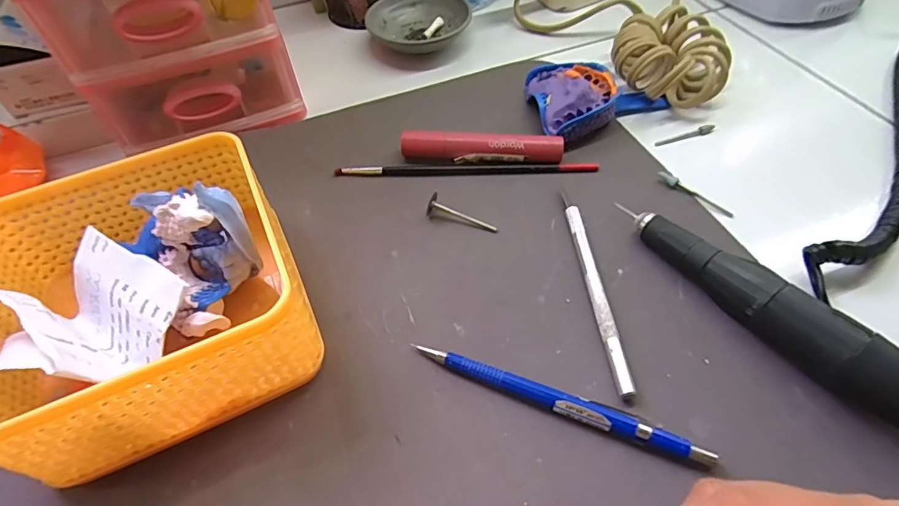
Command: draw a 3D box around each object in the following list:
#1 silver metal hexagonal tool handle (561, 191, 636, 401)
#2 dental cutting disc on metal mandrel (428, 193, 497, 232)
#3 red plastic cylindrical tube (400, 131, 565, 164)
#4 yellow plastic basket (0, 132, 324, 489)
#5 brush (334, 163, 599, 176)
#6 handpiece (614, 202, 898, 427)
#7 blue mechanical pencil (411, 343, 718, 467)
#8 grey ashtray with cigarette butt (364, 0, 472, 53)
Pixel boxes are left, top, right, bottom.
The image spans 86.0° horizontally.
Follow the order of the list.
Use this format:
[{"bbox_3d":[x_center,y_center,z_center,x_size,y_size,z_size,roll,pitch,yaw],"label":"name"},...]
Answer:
[{"bbox_3d":[0.077,0.016,0.258,0.008,0.008,0.127,-5,52,0],"label":"silver metal hexagonal tool handle"},{"bbox_3d":[0.009,-0.025,0.292,0.044,0.013,0.011,14,54,14],"label":"dental cutting disc on metal mandrel"},{"bbox_3d":[0.021,-0.068,0.320,0.104,0.019,0.014,3,53,6],"label":"red plastic cylindrical tube"},{"bbox_3d":[-0.145,0.018,0.235,0.132,0.066,0.134,-25,55,-15],"label":"yellow plastic basket"},{"bbox_3d":[0.010,-0.056,0.320,0.170,0.006,0.009,0,52,4],"label":"brush"},{"bbox_3d":[0.157,0.032,0.228,0.023,0.030,0.173,-34,58,-21],"label":"handpiece"},{"bbox_3d":[0.048,0.067,0.220,0.133,0.009,0.009,17,55,16],"label":"blue mechanical pencil"},{"bbox_3d":[-0.025,-0.202,0.419,0.073,0.031,0.067,16,55,15],"label":"grey ashtray with cigarette butt"}]

